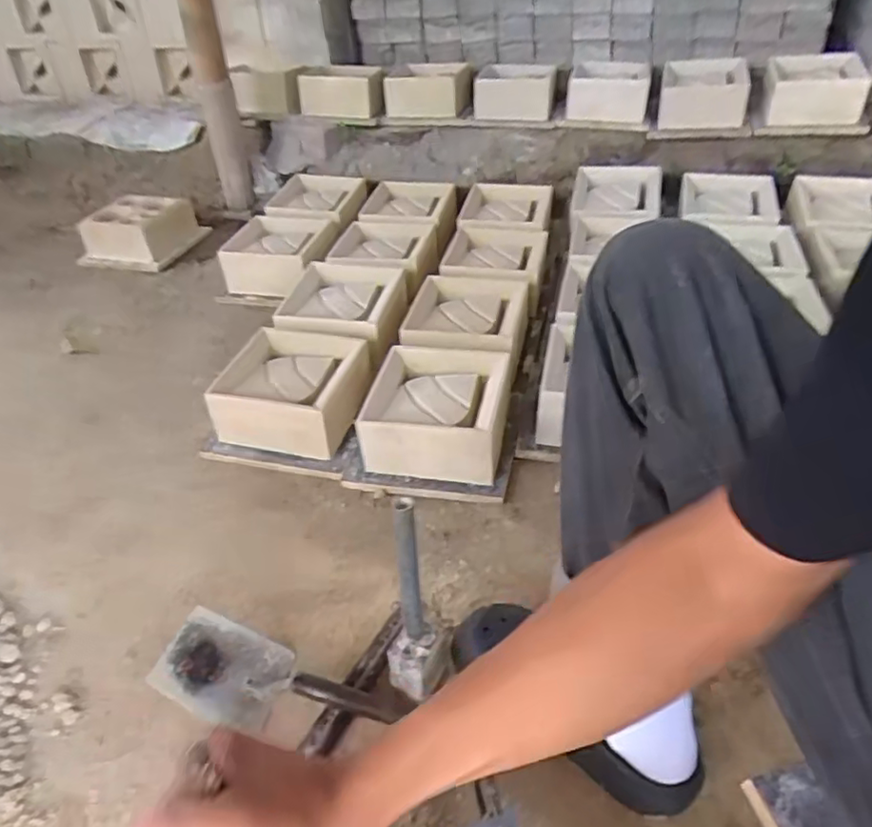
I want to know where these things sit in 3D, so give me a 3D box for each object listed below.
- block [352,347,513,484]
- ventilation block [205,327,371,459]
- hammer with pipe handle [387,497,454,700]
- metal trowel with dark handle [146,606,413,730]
[{"bbox_3d":[0.005,0.002,1.034,0.210,0.121,0.219,6,40,9],"label":"block"},{"bbox_3d":[-0.237,-0.043,1.074,0.220,0.087,0.217,10,39,13],"label":"ventilation block"},{"bbox_3d":[-0.023,0.206,0.652,0.067,0.277,0.078,-6,41,-1],"label":"hammer with pipe handle"},{"bbox_3d":[-0.167,0.305,0.702,0.275,0.071,0.107,9,43,15],"label":"metal trowel with dark handle"}]

